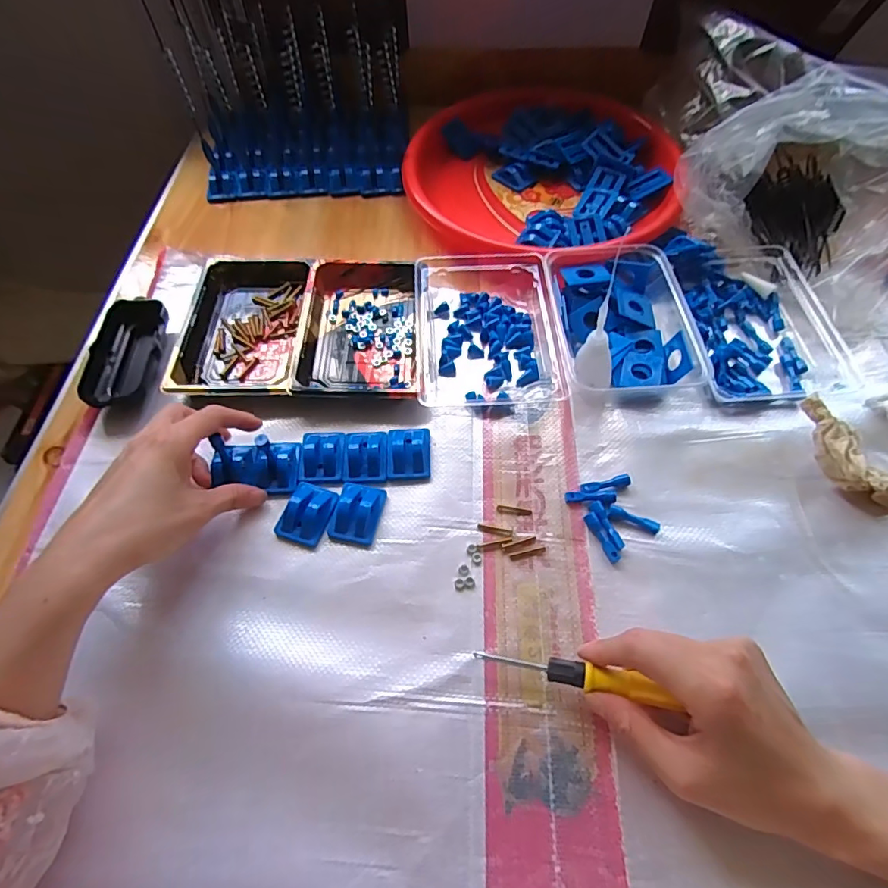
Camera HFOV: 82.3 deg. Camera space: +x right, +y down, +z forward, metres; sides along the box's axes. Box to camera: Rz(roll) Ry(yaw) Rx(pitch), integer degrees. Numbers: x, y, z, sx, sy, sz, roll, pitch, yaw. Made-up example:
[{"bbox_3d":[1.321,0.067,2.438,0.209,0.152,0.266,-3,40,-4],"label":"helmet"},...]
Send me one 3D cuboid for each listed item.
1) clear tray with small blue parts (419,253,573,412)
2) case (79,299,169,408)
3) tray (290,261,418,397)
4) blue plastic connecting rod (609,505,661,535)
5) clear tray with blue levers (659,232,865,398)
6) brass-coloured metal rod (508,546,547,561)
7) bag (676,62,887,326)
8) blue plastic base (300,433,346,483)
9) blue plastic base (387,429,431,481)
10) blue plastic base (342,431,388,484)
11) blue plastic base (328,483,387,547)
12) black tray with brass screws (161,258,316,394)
[{"bbox_3d":[0.040,-0.108,0.453,0.125,0.034,0.164,-2,59,-1],"label":"clear tray with small blue parts"},{"bbox_3d":[-0.274,-0.078,0.442,0.054,0.025,0.112,-1,59,0],"label":"case"},{"bbox_3d":[-0.075,-0.106,0.460,0.100,0.021,0.161,-1,59,0],"label":"tray"},{"bbox_3d":[0.137,0.055,0.368,0.037,0.006,0.011,16,61,10],"label":"blue plastic connecting rod"},{"bbox_3d":[0.269,-0.114,0.449,0.107,0.037,0.177,-6,59,-3],"label":"clear tray with blue levers"},{"bbox_3d":[0.060,0.078,0.364,0.026,0.004,0.006,-9,60,-5],"label":"brass-coloured metal rod"},{"bbox_3d":[0.359,-0.241,0.467,0.172,0.123,0.201,-24,62,-13],"label":"bag"},{"bbox_3d":[-0.095,0.007,0.395,0.034,0.014,0.043,-2,59,-1],"label":"blue plastic base"},{"bbox_3d":[-0.027,0.006,0.397,0.033,0.014,0.043,-3,59,-1],"label":"blue plastic base"},{"bbox_3d":[-0.061,0.008,0.395,0.033,0.013,0.044,0,59,1],"label":"blue plastic base"},{"bbox_3d":[-0.064,0.049,0.374,0.033,0.017,0.045,9,60,6],"label":"blue plastic base"},{"bbox_3d":[-0.179,-0.109,0.462,0.108,0.020,0.164,0,59,1],"label":"black tray with brass screws"}]

